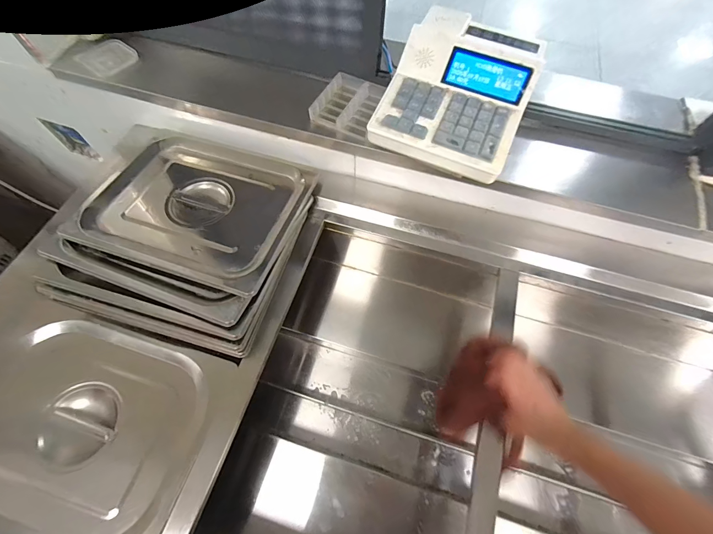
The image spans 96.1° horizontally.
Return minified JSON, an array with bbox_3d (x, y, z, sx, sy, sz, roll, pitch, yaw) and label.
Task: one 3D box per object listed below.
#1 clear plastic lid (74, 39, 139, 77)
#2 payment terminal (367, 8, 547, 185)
[{"bbox_3d":[-0.454,-0.385,0.589,0.087,0.004,0.052,-40,99,-14],"label":"clear plastic lid"},{"bbox_3d":[0.158,-0.269,0.495,0.194,0.115,0.263,23,66,10],"label":"payment terminal"}]

